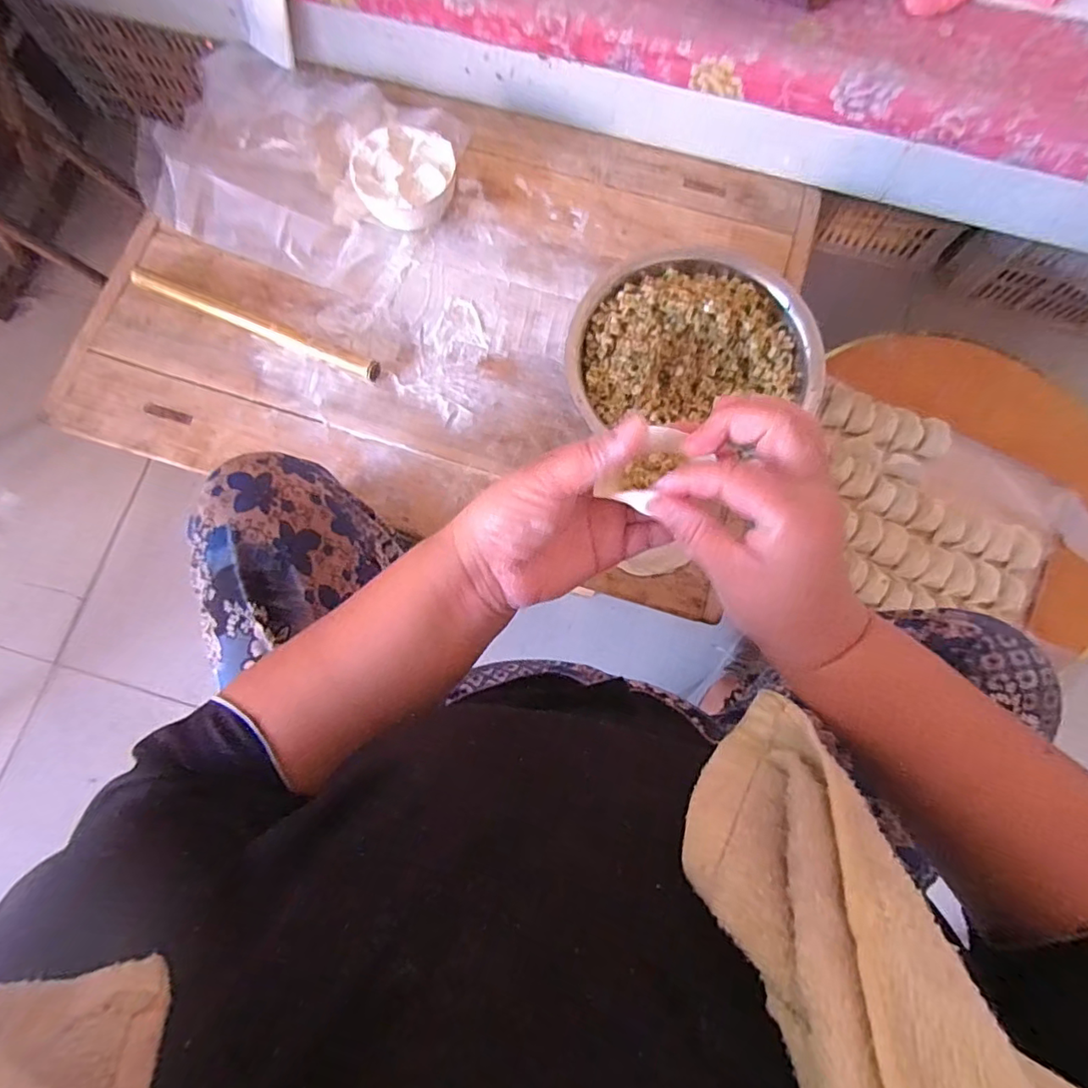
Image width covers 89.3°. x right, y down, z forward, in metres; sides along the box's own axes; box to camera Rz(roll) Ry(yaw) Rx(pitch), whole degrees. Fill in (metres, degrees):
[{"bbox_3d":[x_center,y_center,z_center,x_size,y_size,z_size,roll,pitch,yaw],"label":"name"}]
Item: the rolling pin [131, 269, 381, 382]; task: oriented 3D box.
[{"bbox_3d":[-0.332,-0.255,0.634,0.306,0.024,0.026,22,78,4],"label":"rolling pin"}]

